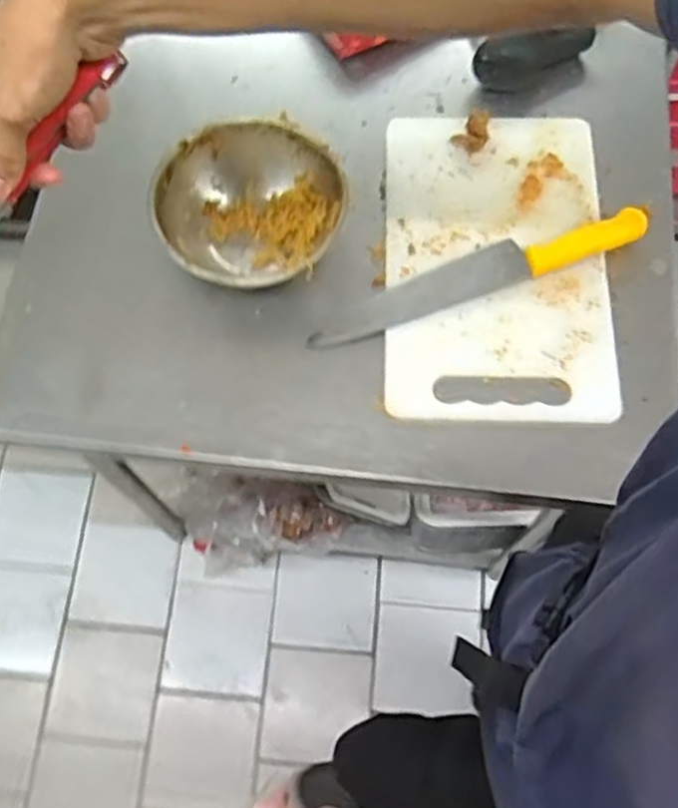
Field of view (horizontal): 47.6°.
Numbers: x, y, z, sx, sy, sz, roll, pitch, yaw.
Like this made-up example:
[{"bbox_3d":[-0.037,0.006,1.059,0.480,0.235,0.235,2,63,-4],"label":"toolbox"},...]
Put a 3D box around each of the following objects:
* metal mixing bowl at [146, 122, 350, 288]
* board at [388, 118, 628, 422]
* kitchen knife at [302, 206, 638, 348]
[{"bbox_3d":[-0.094,-0.199,0.807,0.184,0.076,0.195,0,69,1],"label":"metal mixing bowl"},{"bbox_3d":[0.166,-0.159,0.812,0.227,0.014,0.365,1,69,2],"label":"board"},{"bbox_3d":[0.145,-0.136,0.799,0.359,0.025,0.050,-19,70,-6],"label":"kitchen knife"}]

